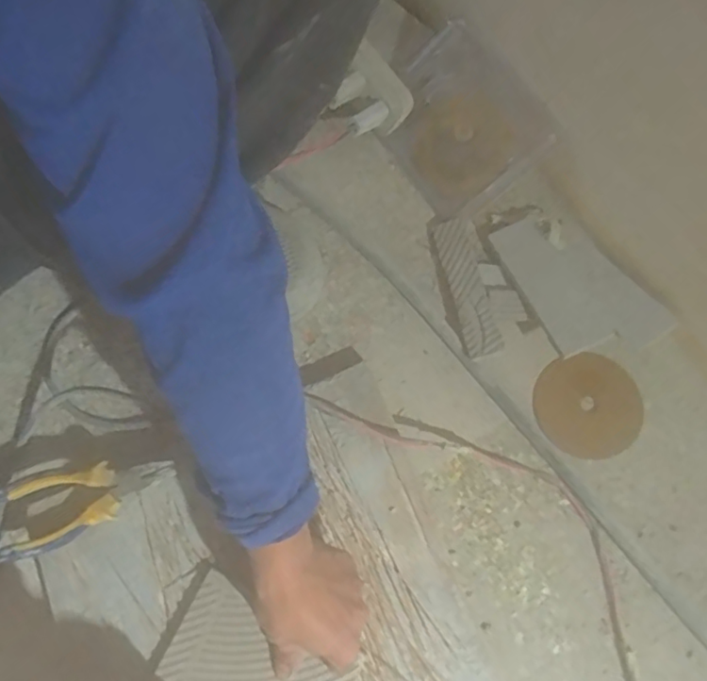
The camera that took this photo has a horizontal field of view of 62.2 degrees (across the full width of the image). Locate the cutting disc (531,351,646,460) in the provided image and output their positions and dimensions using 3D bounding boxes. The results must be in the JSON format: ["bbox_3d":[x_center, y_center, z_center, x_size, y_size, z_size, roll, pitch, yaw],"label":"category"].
[{"bbox_3d":[0.227,0.063,0.566,0.099,0.006,0.099,0,78,1],"label":"cutting disc"}]

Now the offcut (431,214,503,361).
[{"bbox_3d":[0.112,-0.055,0.581,0.034,0.008,0.147,-18,70,15],"label":"offcut"}]

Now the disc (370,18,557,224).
[{"bbox_3d":[0.107,-0.221,0.602,0.140,0.015,0.160,-42,82,28],"label":"disc"}]

